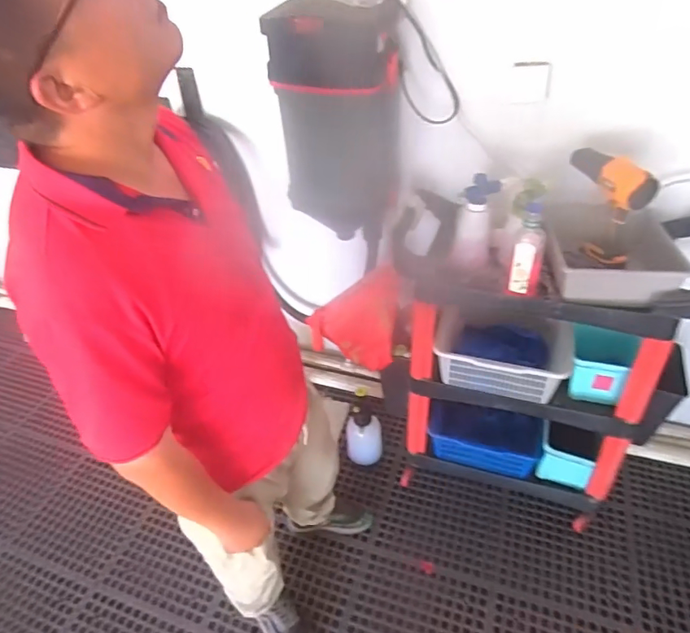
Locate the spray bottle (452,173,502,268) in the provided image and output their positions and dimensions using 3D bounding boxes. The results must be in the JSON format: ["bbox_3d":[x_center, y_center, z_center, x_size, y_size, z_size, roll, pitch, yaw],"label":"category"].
[{"bbox_3d":[0.362,-0.255,1.374,0.105,0.233,0.083,7,41,13],"label":"spray bottle"}]

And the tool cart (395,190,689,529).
[{"bbox_3d":[0.592,0.134,1.570,0.791,0.930,0.438,10,42,16],"label":"tool cart"}]

